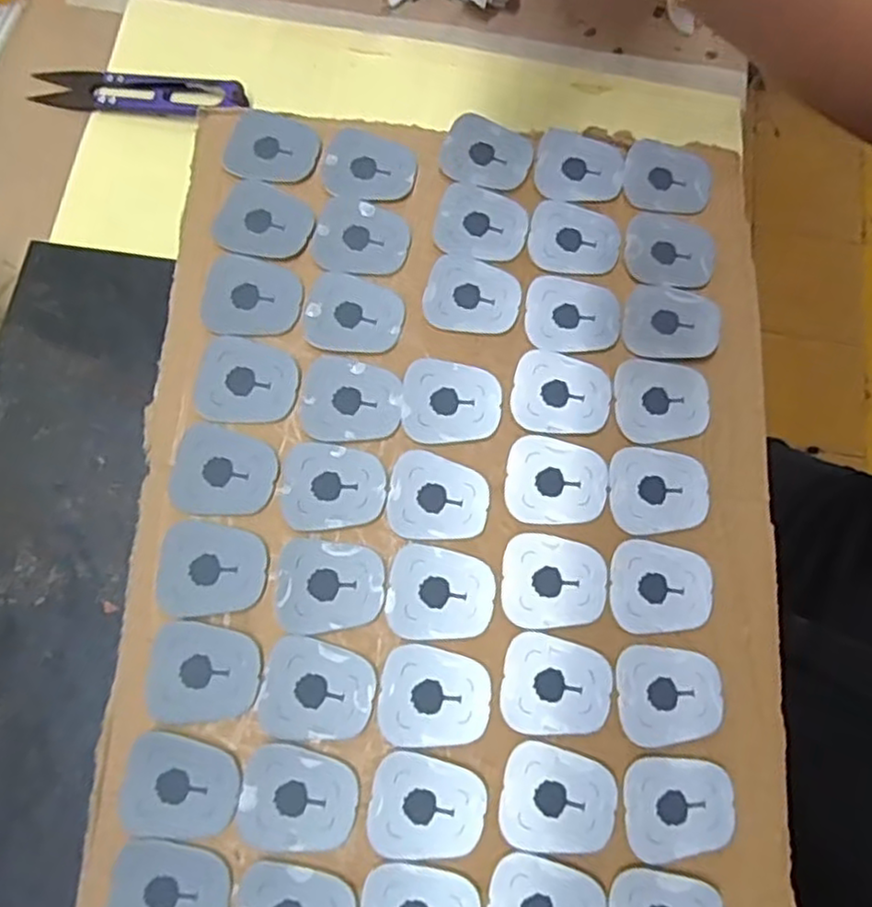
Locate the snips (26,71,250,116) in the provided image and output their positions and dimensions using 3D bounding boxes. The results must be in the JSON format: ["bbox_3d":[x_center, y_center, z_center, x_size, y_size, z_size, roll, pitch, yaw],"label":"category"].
[{"bbox_3d":[-0.142,-0.173,0.326,0.100,0.004,0.021,4,75,-2],"label":"snips"}]

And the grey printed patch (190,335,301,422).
[{"bbox_3d":[-0.074,-0.028,0.264,0.038,0.004,0.033,11,75,0],"label":"grey printed patch"}]

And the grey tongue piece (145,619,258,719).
[{"bbox_3d":[-0.082,0.076,0.237,0.038,0.004,0.031,3,75,-3],"label":"grey tongue piece"}]

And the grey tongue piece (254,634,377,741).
[{"bbox_3d":[-0.042,0.083,0.238,0.039,0.004,0.033,14,75,0],"label":"grey tongue piece"}]

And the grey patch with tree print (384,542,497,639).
[{"bbox_3d":[0.002,0.051,0.247,0.038,0.004,0.032,11,75,-1],"label":"grey patch with tree print"}]

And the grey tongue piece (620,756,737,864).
[{"bbox_3d":[0.085,0.123,0.235,0.038,0.004,0.032,1,76,-3],"label":"grey tongue piece"}]

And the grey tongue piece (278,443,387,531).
[{"bbox_3d":[-0.039,0.013,0.257,0.039,0.004,0.033,5,75,-2],"label":"grey tongue piece"}]

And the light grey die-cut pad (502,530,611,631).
[{"bbox_3d":[0.044,0.047,0.251,0.038,0.004,0.033,6,75,-2],"label":"light grey die-cut pad"}]

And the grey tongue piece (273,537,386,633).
[{"bbox_3d":[-0.039,0.048,0.246,0.039,0.004,0.032,3,75,-3],"label":"grey tongue piece"}]

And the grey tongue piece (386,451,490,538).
[{"bbox_3d":[0.001,0.017,0.257,0.037,0.004,0.032,18,75,1],"label":"grey tongue piece"}]

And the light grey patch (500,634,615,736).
[{"bbox_3d":[0.043,0.083,0.241,0.038,0.004,0.033,10,75,-1],"label":"light grey patch"}]

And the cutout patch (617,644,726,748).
[{"bbox_3d":[0.085,0.086,0.245,0.038,0.005,0.032,-2,76,-4],"label":"cutout patch"}]

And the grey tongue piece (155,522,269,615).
[{"bbox_3d":[-0.082,0.042,0.248,0.039,0.004,0.032,4,75,-2],"label":"grey tongue piece"}]

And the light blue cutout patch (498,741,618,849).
[{"bbox_3d":[0.042,0.119,0.232,0.038,0.004,0.032,12,75,0],"label":"light blue cutout patch"}]

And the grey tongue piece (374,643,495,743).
[{"bbox_3d":[0.000,0.086,0.238,0.038,0.004,0.032,9,75,-1],"label":"grey tongue piece"}]

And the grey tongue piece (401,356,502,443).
[{"bbox_3d":[0.006,-0.021,0.267,0.038,0.004,0.033,3,75,-3],"label":"grey tongue piece"}]

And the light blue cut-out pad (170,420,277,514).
[{"bbox_3d":[-0.081,0.007,0.256,0.039,0.004,0.033,17,75,1],"label":"light blue cut-out pad"}]

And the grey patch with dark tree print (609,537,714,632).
[{"bbox_3d":[0.085,0.050,0.254,0.038,0.004,0.033,6,75,-2],"label":"grey patch with dark tree print"}]

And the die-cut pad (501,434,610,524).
[{"bbox_3d":[0.047,0.011,0.262,0.039,0.004,0.033,10,75,-1],"label":"die-cut pad"}]

